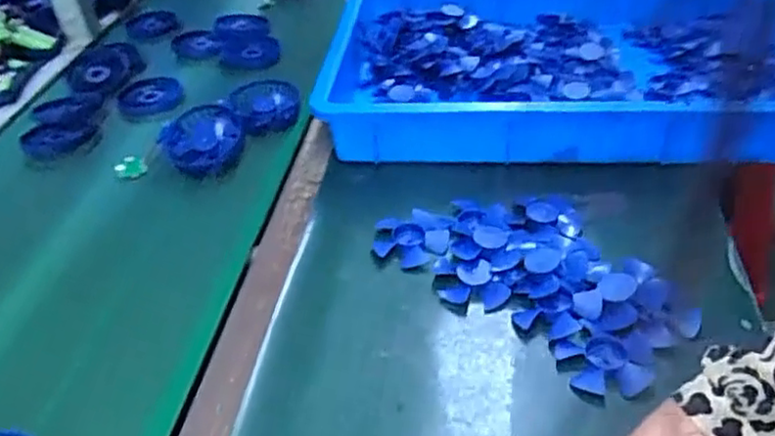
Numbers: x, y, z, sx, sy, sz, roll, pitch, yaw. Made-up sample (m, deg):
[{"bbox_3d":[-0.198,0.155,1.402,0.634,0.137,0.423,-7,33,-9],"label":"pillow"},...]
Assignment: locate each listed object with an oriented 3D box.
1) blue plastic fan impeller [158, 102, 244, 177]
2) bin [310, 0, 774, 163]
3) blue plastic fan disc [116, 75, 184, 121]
[{"bbox_3d":[-0.210,-0.089,0.768,0.092,0.038,0.083,-16,42,-17],"label":"blue plastic fan impeller"},{"bbox_3d":[0.228,-0.200,0.837,0.562,0.095,0.387,0,41,10],"label":"bin"},{"bbox_3d":[-0.318,-0.162,0.899,0.085,0.019,0.094,-20,41,-13],"label":"blue plastic fan disc"}]

